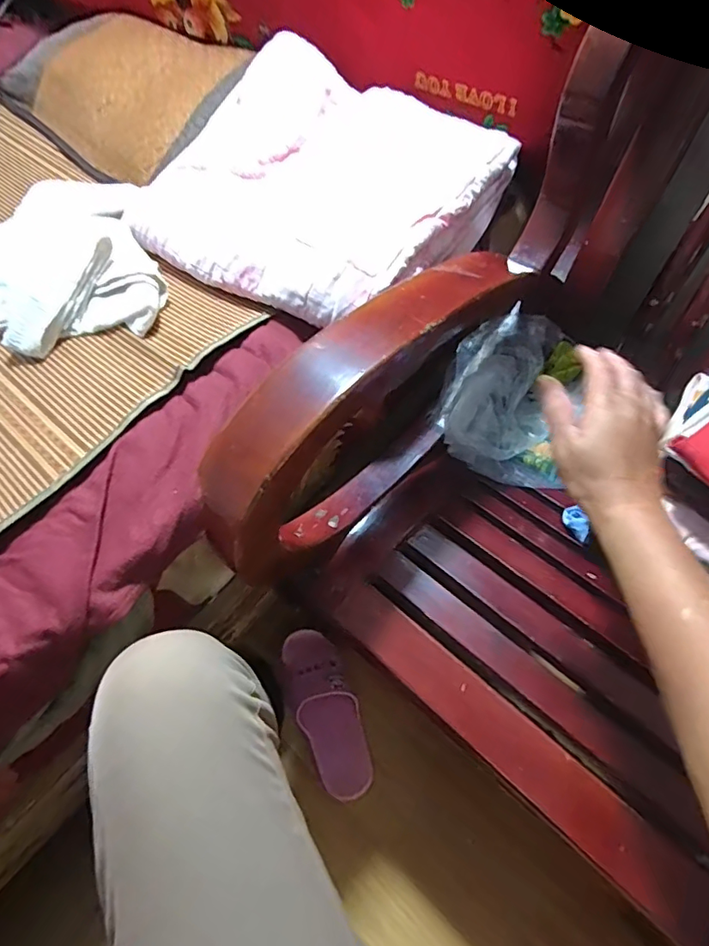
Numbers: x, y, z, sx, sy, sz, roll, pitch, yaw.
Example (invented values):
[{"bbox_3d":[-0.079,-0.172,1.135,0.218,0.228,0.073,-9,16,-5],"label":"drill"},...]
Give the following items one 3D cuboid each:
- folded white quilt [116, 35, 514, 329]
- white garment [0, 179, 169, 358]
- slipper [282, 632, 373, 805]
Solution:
[{"bbox_3d":[-0.069,-0.388,0.677,0.444,0.091,0.369,29,74,23],"label":"folded white quilt"},{"bbox_3d":[-0.384,-0.288,0.689,0.225,0.066,0.337,-19,58,-8],"label":"white garment"},{"bbox_3d":[-0.044,0.339,0.763,0.085,0.078,0.242,-23,59,-11],"label":"slipper"}]

